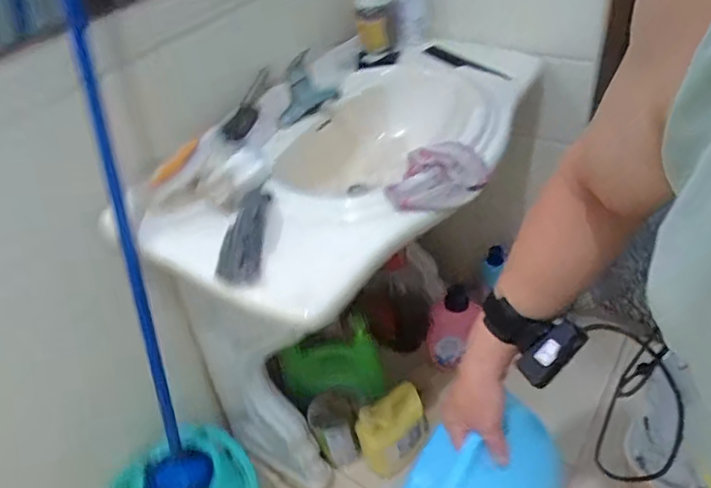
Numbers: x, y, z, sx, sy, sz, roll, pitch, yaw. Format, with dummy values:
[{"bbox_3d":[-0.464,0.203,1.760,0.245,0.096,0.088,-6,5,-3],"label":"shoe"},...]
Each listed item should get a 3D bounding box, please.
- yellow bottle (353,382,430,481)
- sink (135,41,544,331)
[{"bbox_3d":[0.085,0.449,1.253,0.183,0.185,0.081,-29,45,-23],"label":"yellow bottle"},{"bbox_3d":[0.071,-0.146,0.995,0.370,0.176,0.853,23,50,31],"label":"sink"}]

